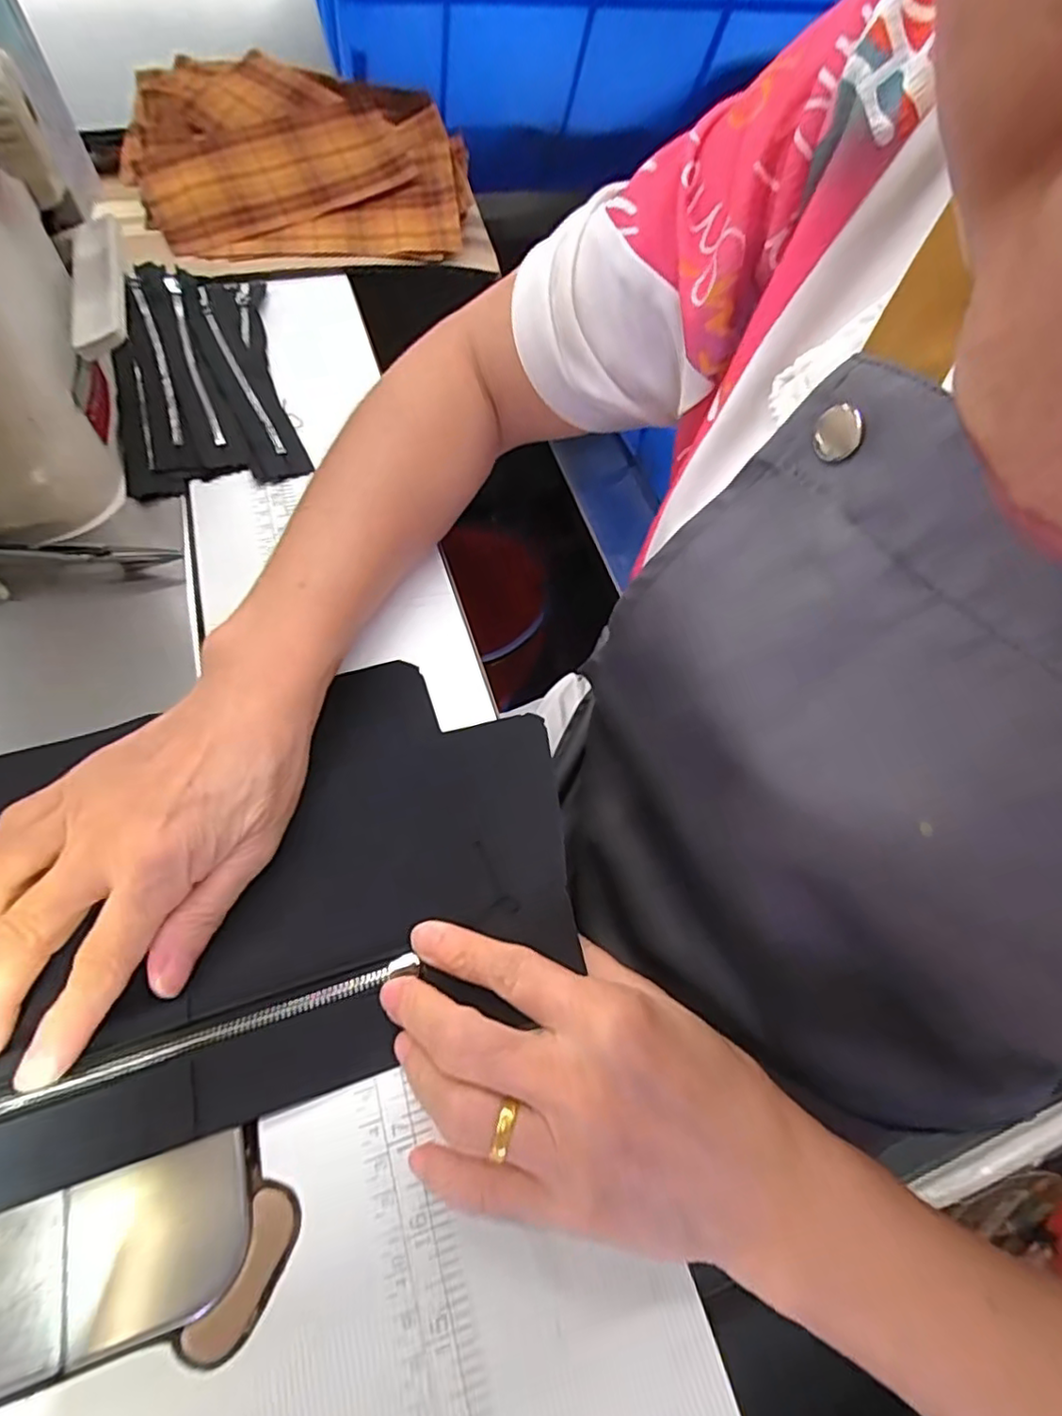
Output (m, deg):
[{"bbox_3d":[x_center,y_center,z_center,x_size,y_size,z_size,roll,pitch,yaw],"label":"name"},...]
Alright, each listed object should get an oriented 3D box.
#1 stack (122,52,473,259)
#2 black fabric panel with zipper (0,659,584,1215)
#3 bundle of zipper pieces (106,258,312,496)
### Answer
[{"bbox_3d":[-0.171,-0.406,0.473,0.236,0.058,0.175,-7,62,-6],"label":"stack"},{"bbox_3d":[-0.105,0.063,0.245,0.236,0.011,0.161,-15,63,-10],"label":"black fabric panel with zipper"},{"bbox_3d":[-0.203,-0.206,0.386,0.091,0.017,0.200,-16,63,-11],"label":"bundle of zipper pieces"}]

